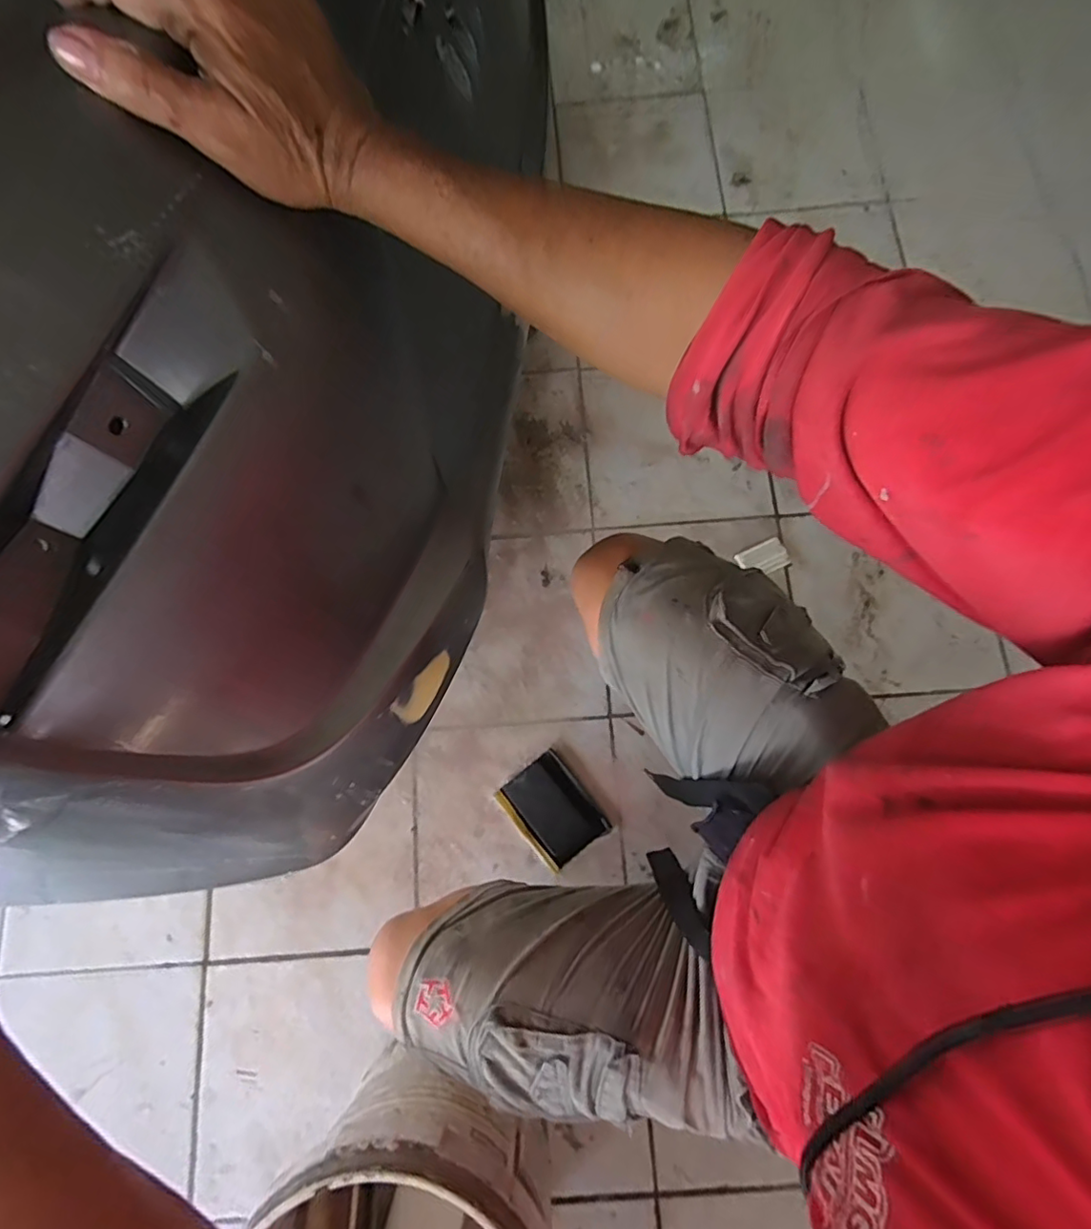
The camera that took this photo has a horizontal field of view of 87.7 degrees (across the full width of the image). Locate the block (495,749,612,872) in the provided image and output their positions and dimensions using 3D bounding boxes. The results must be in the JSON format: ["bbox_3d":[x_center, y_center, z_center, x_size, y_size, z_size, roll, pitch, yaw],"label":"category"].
[{"bbox_3d":[0.011,0.282,0.821,0.105,0.021,0.140,-37,79,-7],"label":"block"}]

